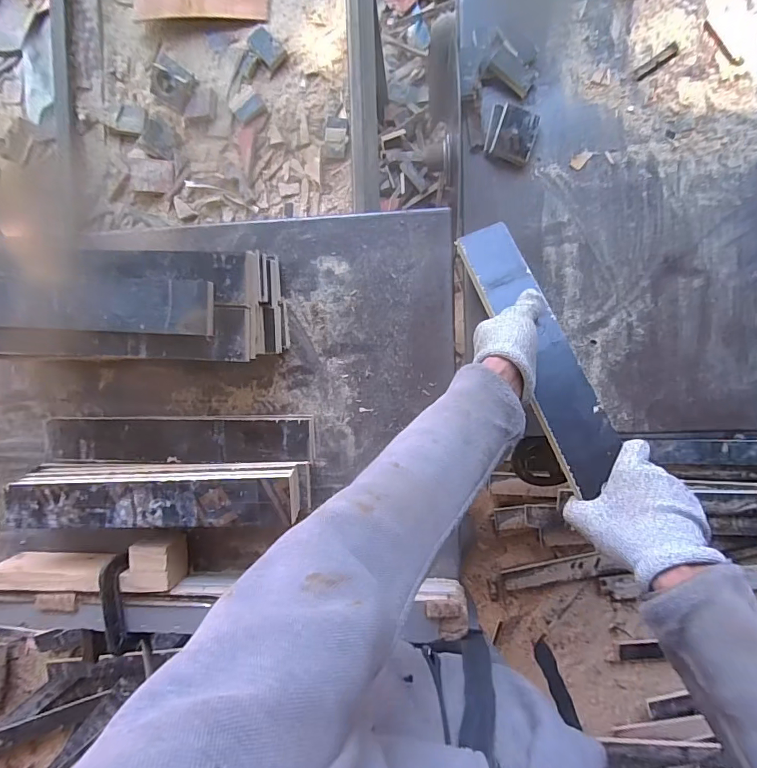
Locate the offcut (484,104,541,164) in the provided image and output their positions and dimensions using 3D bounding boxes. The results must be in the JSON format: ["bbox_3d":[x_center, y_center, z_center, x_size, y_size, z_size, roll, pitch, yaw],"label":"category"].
[{"bbox_3d":[0.175,-0.328,0.575,0.060,0.011,0.064,18,92,6],"label":"offcut"}]

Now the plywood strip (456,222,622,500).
[{"bbox_3d":[0.181,-0.047,0.504,0.066,0.018,0.333,-21,70,6],"label":"plywood strip"}]

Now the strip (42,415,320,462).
[{"bbox_3d":[-0.284,0.078,0.631,0.393,0.025,0.065,0,93,4],"label":"strip"}]

